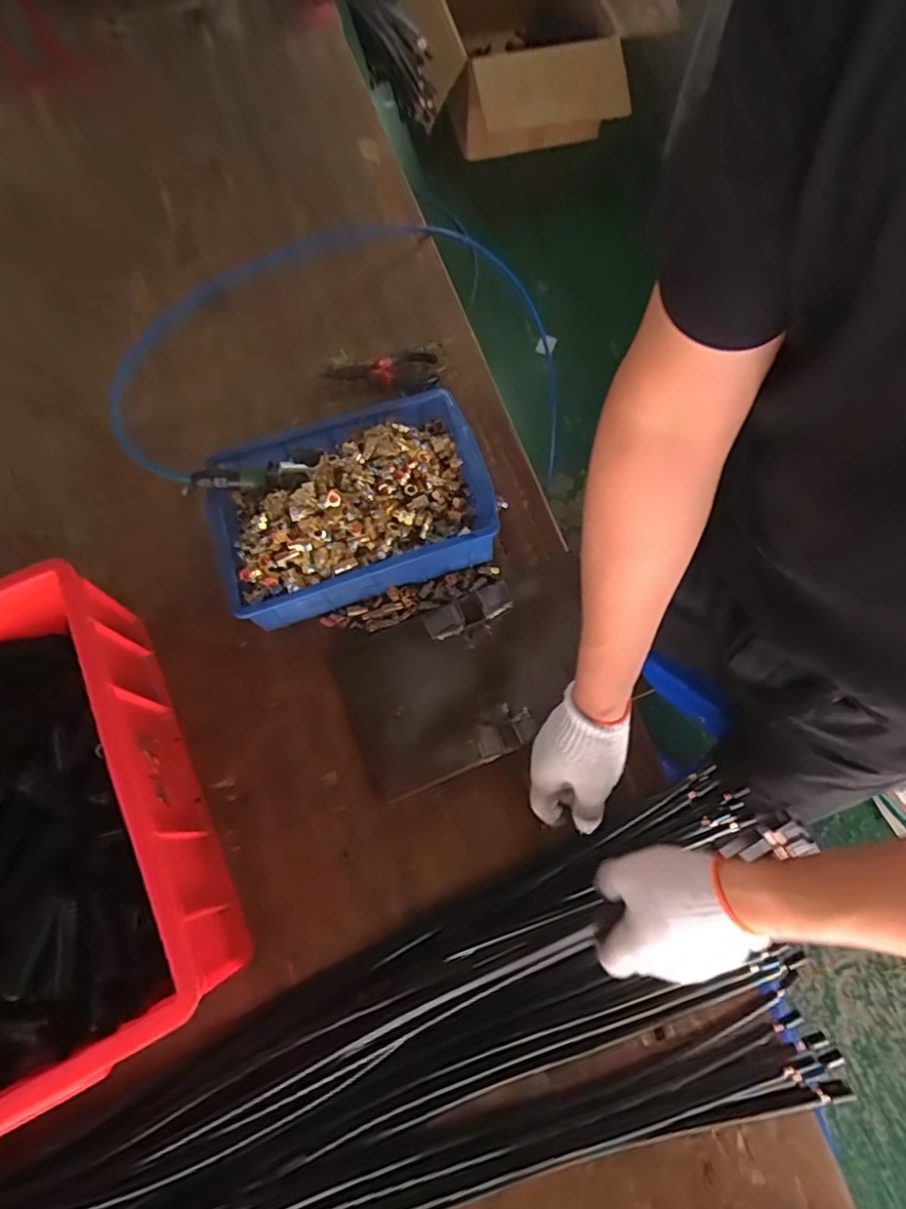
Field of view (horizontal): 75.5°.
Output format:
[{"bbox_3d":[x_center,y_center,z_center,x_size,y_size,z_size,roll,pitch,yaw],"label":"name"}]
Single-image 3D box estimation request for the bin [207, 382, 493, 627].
[{"bbox_3d":[-0.115,-0.099,0.654,0.310,0.104,0.224,-19,70,-5],"label":"bin"}]

